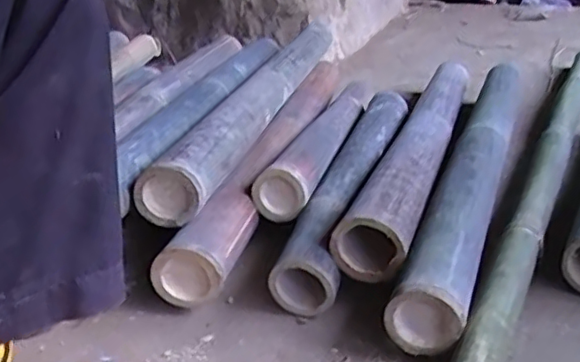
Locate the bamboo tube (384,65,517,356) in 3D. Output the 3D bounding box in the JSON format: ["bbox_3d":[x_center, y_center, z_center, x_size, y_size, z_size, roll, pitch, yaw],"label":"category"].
[{"bbox_3d":[0.246,0.009,0.863,0.088,0.068,0.622,6,26,24],"label":"bamboo tube"}]

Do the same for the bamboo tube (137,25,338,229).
[{"bbox_3d":[-0.054,-0.153,1.154,0.089,0.090,0.884,1,24,13],"label":"bamboo tube"}]

